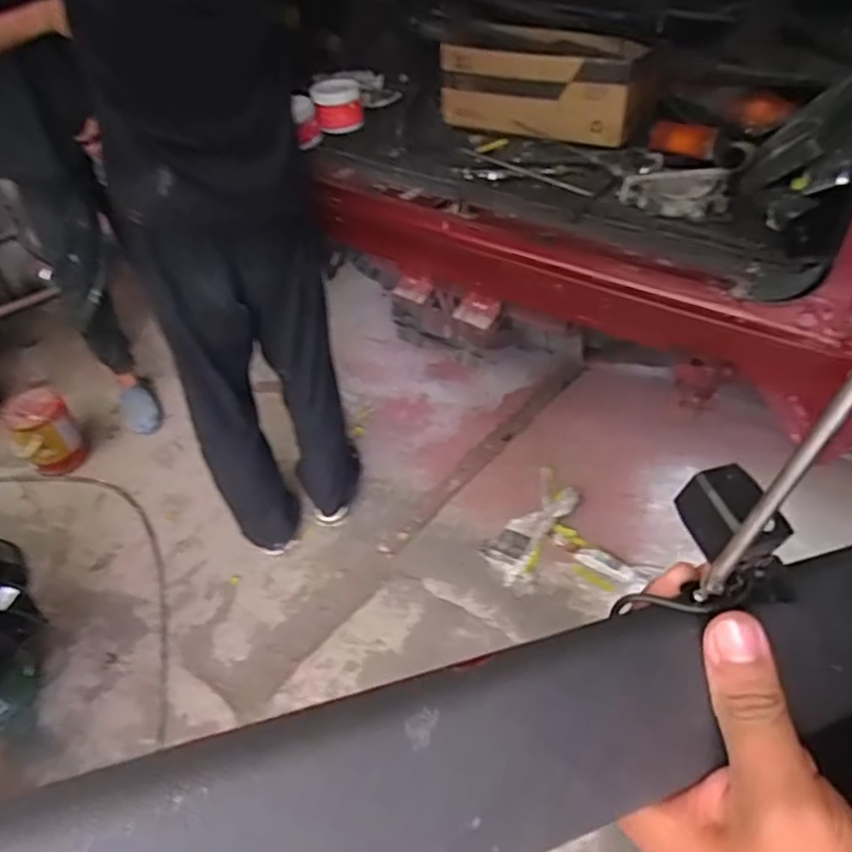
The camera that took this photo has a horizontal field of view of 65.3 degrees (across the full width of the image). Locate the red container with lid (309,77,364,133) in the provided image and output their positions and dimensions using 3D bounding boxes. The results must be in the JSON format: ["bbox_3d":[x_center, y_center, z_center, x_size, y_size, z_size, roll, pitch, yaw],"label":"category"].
[{"bbox_3d":[-0.175,-0.643,1.323,0.095,0.074,0.100,-10,44,-3],"label":"red container with lid"}]

